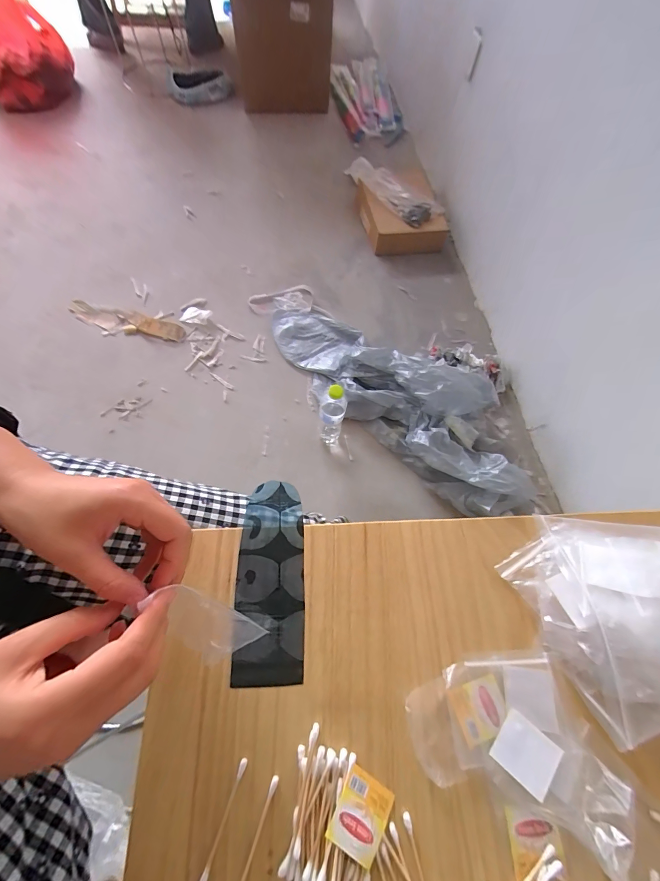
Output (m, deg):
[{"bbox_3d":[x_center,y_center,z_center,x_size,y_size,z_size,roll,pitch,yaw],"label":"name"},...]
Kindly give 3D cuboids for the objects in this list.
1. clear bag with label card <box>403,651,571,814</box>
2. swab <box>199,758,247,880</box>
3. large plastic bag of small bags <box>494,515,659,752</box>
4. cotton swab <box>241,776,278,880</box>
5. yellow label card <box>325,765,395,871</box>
[{"bbox_3d":[0.125,0.228,0.275,0.120,0.009,0.094,0,65,-3],"label":"clear bag with label card"},{"bbox_3d":[-0.076,0.273,0.249,0.005,0.004,0.072,18,65,6],"label":"swab"},{"bbox_3d":[0.310,0.148,0.297,0.278,0.060,0.170,0,65,-3],"label":"large plastic bag of small bags"},{"bbox_3d":[-0.053,0.283,0.246,0.005,0.004,0.073,19,65,6],"label":"cotton swab"},{"bbox_3d":[0.023,0.270,0.251,0.039,0.004,0.043,38,56,1],"label":"yellow label card"}]

